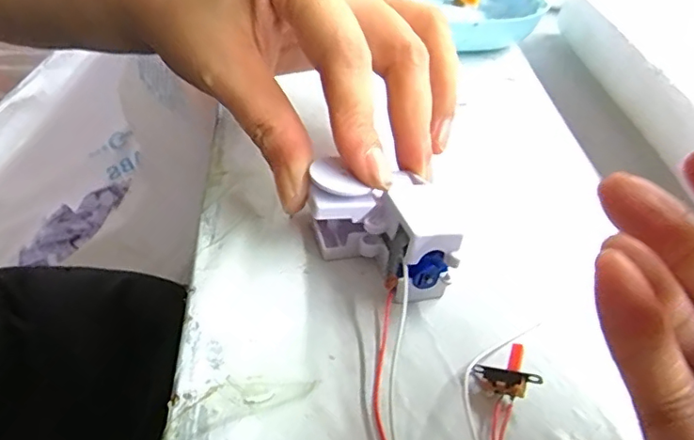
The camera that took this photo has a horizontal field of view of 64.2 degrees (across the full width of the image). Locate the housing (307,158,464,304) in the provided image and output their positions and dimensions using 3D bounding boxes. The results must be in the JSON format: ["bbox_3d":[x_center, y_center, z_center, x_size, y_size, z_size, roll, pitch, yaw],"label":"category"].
[{"bbox_3d":[0.011,0.003,0.176,0.050,0.033,0.021,28,51,26],"label":"housing"}]

